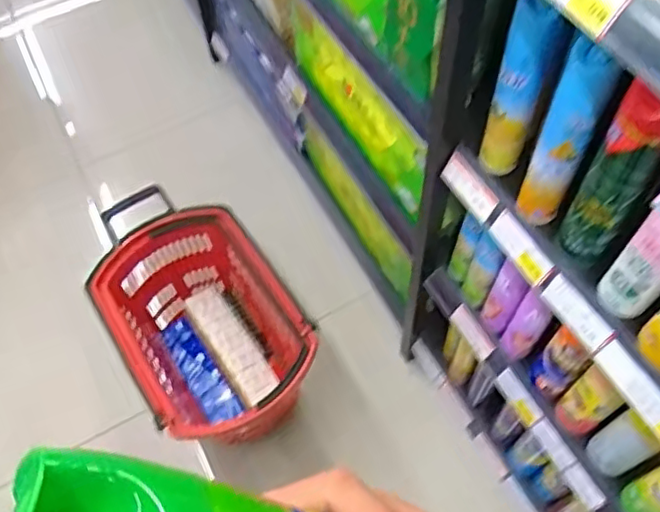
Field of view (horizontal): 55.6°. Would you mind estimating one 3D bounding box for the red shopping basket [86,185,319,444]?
[{"bbox_3d":[-0.279,0.130,1.336,0.334,0.286,0.517,-32,63,-14],"label":"red shopping basket"}]

